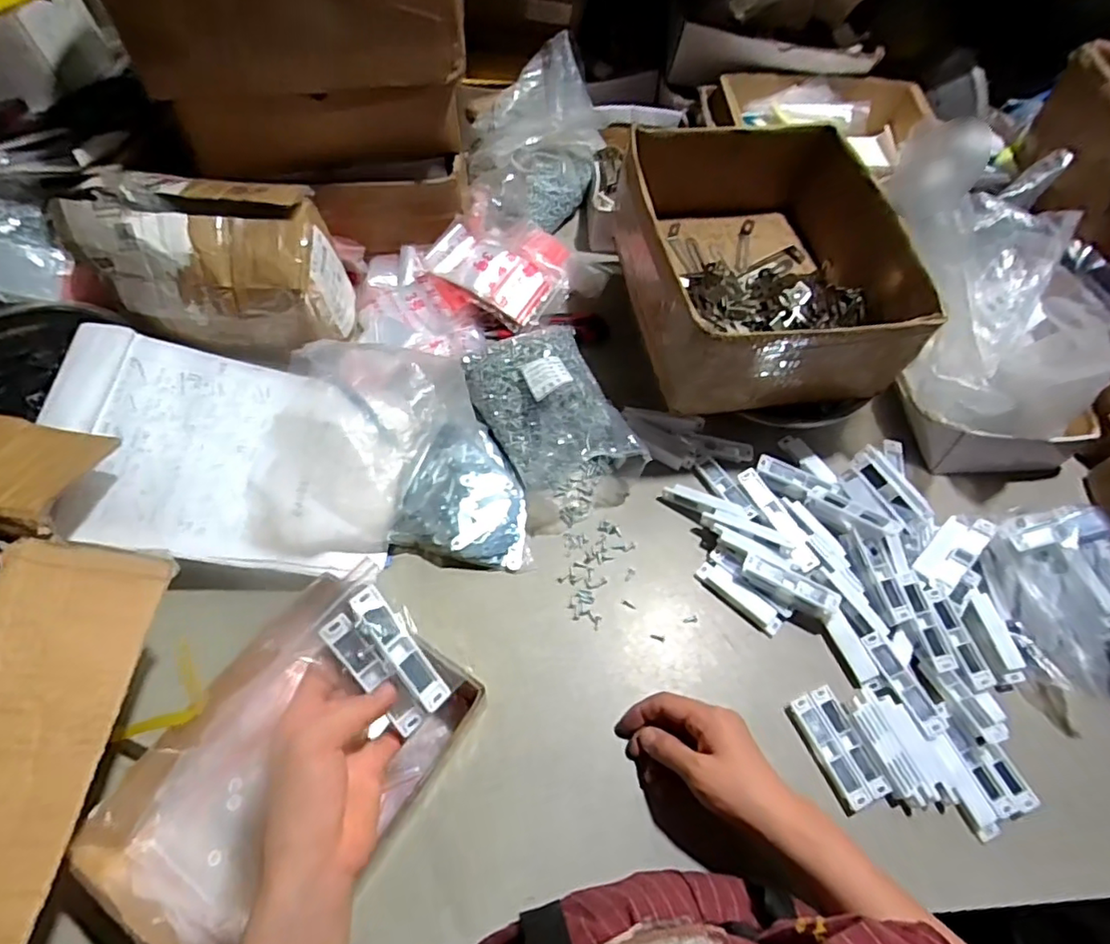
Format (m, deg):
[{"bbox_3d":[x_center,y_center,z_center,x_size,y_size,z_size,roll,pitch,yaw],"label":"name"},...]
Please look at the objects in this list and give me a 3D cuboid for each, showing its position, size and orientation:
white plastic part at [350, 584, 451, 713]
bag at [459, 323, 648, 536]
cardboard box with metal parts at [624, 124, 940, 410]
[{"bbox_3d":[-0.105,0.120,0.410,0.021,0.016,0.095,-37,99,-22],"label":"white plastic part"},{"bbox_3d":[-0.004,-0.070,0.654,0.141,0.083,0.210,-19,63,-15],"label":"bag"},{"bbox_3d":[0.217,-0.219,0.661,0.254,0.142,0.299,-9,61,-9],"label":"cardboard box with metal parts"}]

